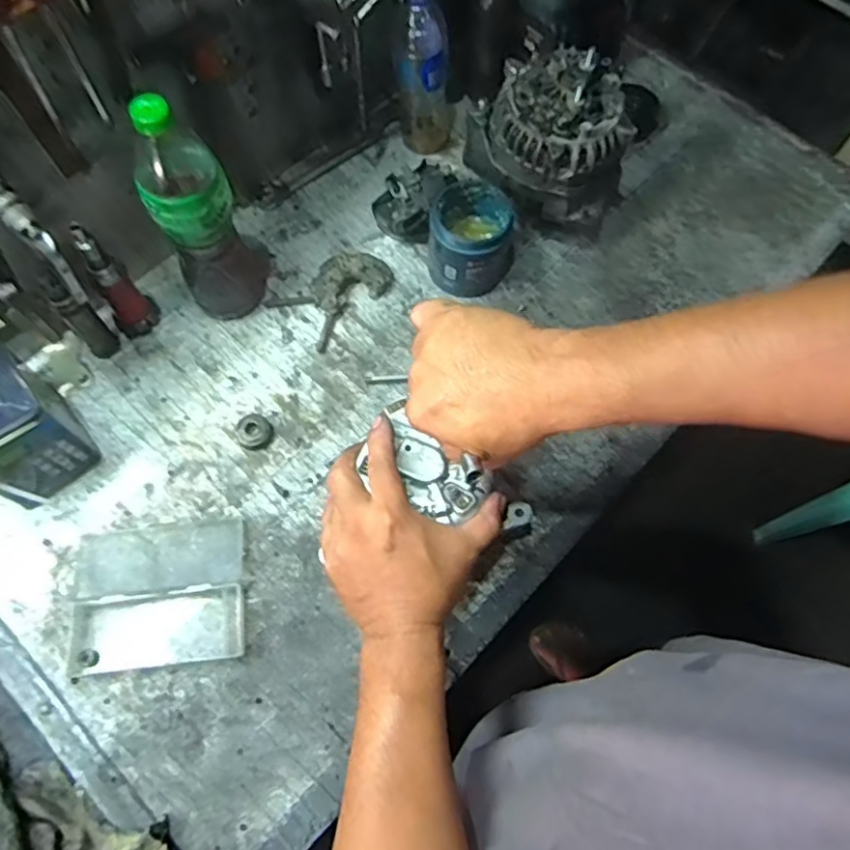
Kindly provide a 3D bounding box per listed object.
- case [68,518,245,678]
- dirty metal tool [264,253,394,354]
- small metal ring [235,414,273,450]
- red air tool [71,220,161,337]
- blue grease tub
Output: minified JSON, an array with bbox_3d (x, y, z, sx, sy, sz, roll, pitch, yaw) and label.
[{"bbox_3d":[-0.262,0.163,0.633,0.163,0.029,0.136,-5,67,-4],"label":"case"},{"bbox_3d":[-0.106,-0.161,0.773,0.130,0.026,0.090,-40,74,-17],"label":"dirty metal tool"},{"bbox_3d":[-0.186,0.007,0.705,0.037,0.018,0.036,1,67,-2],"label":"small metal ring"},{"bbox_3d":[-0.334,-0.155,0.698,0.049,0.151,0.045,-34,72,-15],"label":"red air tool"},{"bbox_3d":[0.055,-0.217,0.760,0.092,0.091,0.105,12,67,3],"label":"blue grease tub"}]

